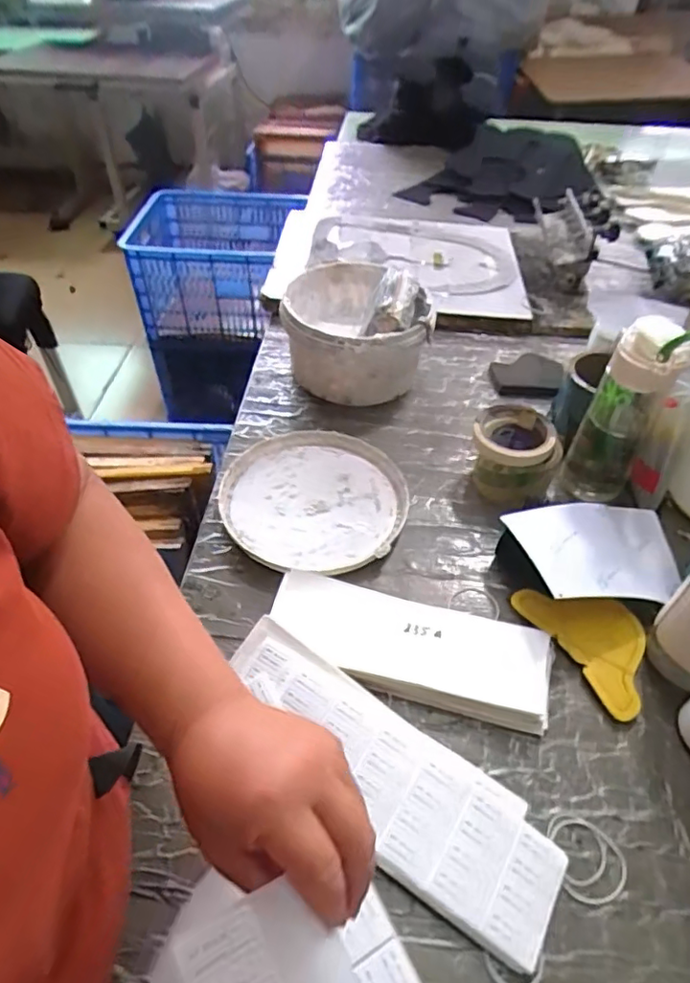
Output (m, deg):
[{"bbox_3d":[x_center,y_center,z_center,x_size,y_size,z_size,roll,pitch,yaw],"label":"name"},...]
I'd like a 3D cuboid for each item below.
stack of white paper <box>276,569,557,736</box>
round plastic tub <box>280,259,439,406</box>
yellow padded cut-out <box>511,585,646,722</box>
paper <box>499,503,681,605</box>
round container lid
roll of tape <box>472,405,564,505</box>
[{"bbox_3d":[0.058,0.145,0.545,0.258,0.027,0.092,12,48,8],"label":"stack of white paper"},{"bbox_3d":[0.016,-0.237,0.841,0.199,0.137,0.203,2,47,-2],"label":"round plastic tub"},{"bbox_3d":[0.246,0.141,0.565,0.086,0.020,0.143,-23,52,-23],"label":"yellow padded cut-out"},{"bbox_3d":[0.273,0.067,0.601,0.194,0.069,0.121,-7,48,-10],"label":"paper"},{"bbox_3d":[-0.037,0.008,0.676,0.209,0.018,0.206,2,47,-2],"label":"round container lid"},{"bbox_3d":[0.200,-0.042,0.688,0.104,0.081,0.091,29,52,22],"label":"roll of tape"}]

